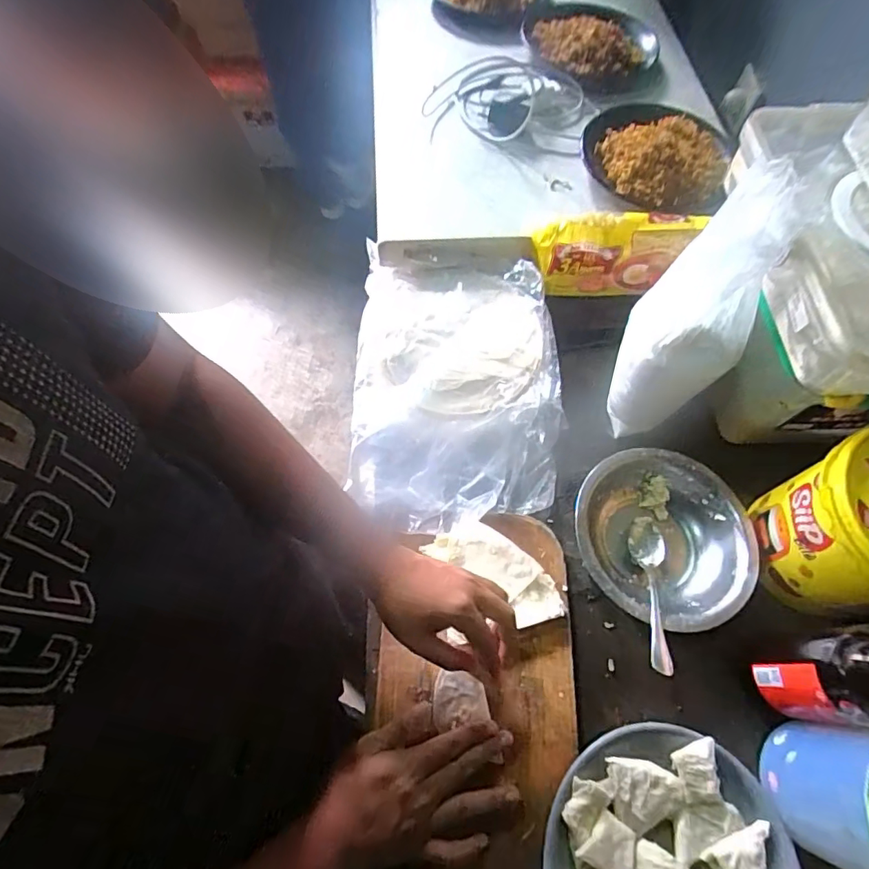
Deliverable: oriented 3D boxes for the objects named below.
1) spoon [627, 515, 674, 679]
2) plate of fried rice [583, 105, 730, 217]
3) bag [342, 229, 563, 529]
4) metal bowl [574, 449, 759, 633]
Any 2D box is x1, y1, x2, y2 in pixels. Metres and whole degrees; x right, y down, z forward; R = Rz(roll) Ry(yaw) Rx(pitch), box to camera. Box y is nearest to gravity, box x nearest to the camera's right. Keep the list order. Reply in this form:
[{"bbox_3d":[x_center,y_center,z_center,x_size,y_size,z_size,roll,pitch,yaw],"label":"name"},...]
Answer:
[{"bbox_3d":[0.223,0.159,0.509,0.035,0.025,0.182,13,39,6],"label":"spoon"},{"bbox_3d":[0.312,-0.405,0.702,0.197,0.047,0.210,0,64,-1],"label":"plate of fried rice"},{"bbox_3d":[0.028,-0.067,0.618,0.249,0.037,0.376,1,67,1],"label":"bag"},{"bbox_3d":[0.241,0.110,0.540,0.178,0.062,0.185,0,64,-1],"label":"metal bowl"}]

